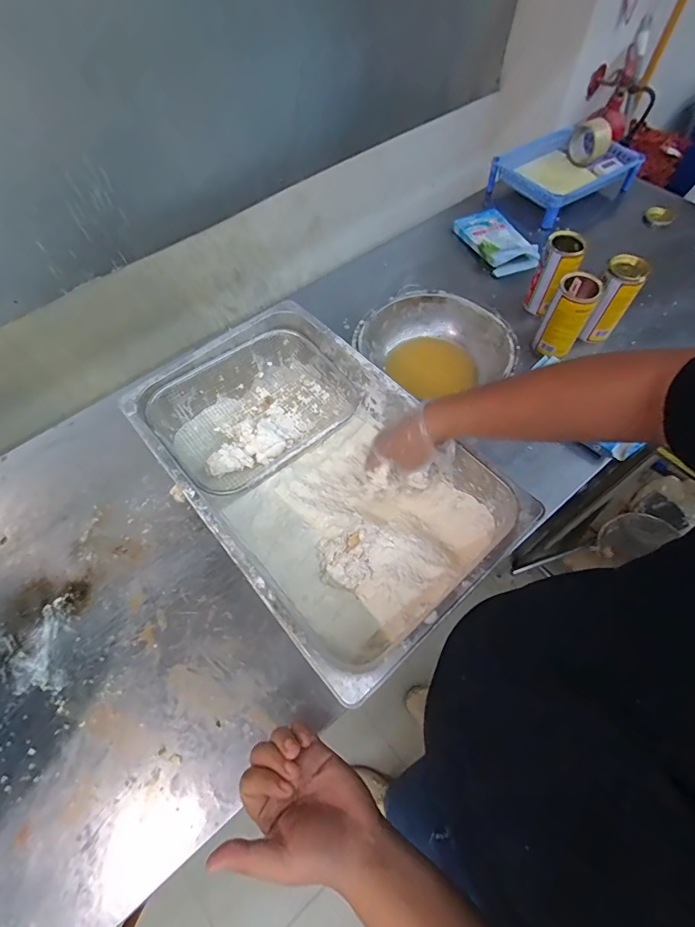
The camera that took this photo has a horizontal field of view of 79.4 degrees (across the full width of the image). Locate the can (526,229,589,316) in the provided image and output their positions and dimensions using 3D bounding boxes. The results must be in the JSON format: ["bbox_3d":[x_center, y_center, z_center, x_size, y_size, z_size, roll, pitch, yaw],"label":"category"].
[{"bbox_3d":[0.401,-0.368,0.816,0.064,0.137,0.067,-1,61,2],"label":"can"}]

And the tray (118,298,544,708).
[{"bbox_3d":[-0.046,0.016,0.624,0.318,0.141,0.516,-38,66,-17],"label":"tray"}]

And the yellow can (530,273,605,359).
[{"bbox_3d":[0.398,-0.266,0.764,0.067,0.135,0.063,26,65,15],"label":"yellow can"}]

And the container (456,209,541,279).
[{"bbox_3d":[0.346,-0.517,0.973,0.113,0.033,0.226,-16,62,-6],"label":"container"}]

